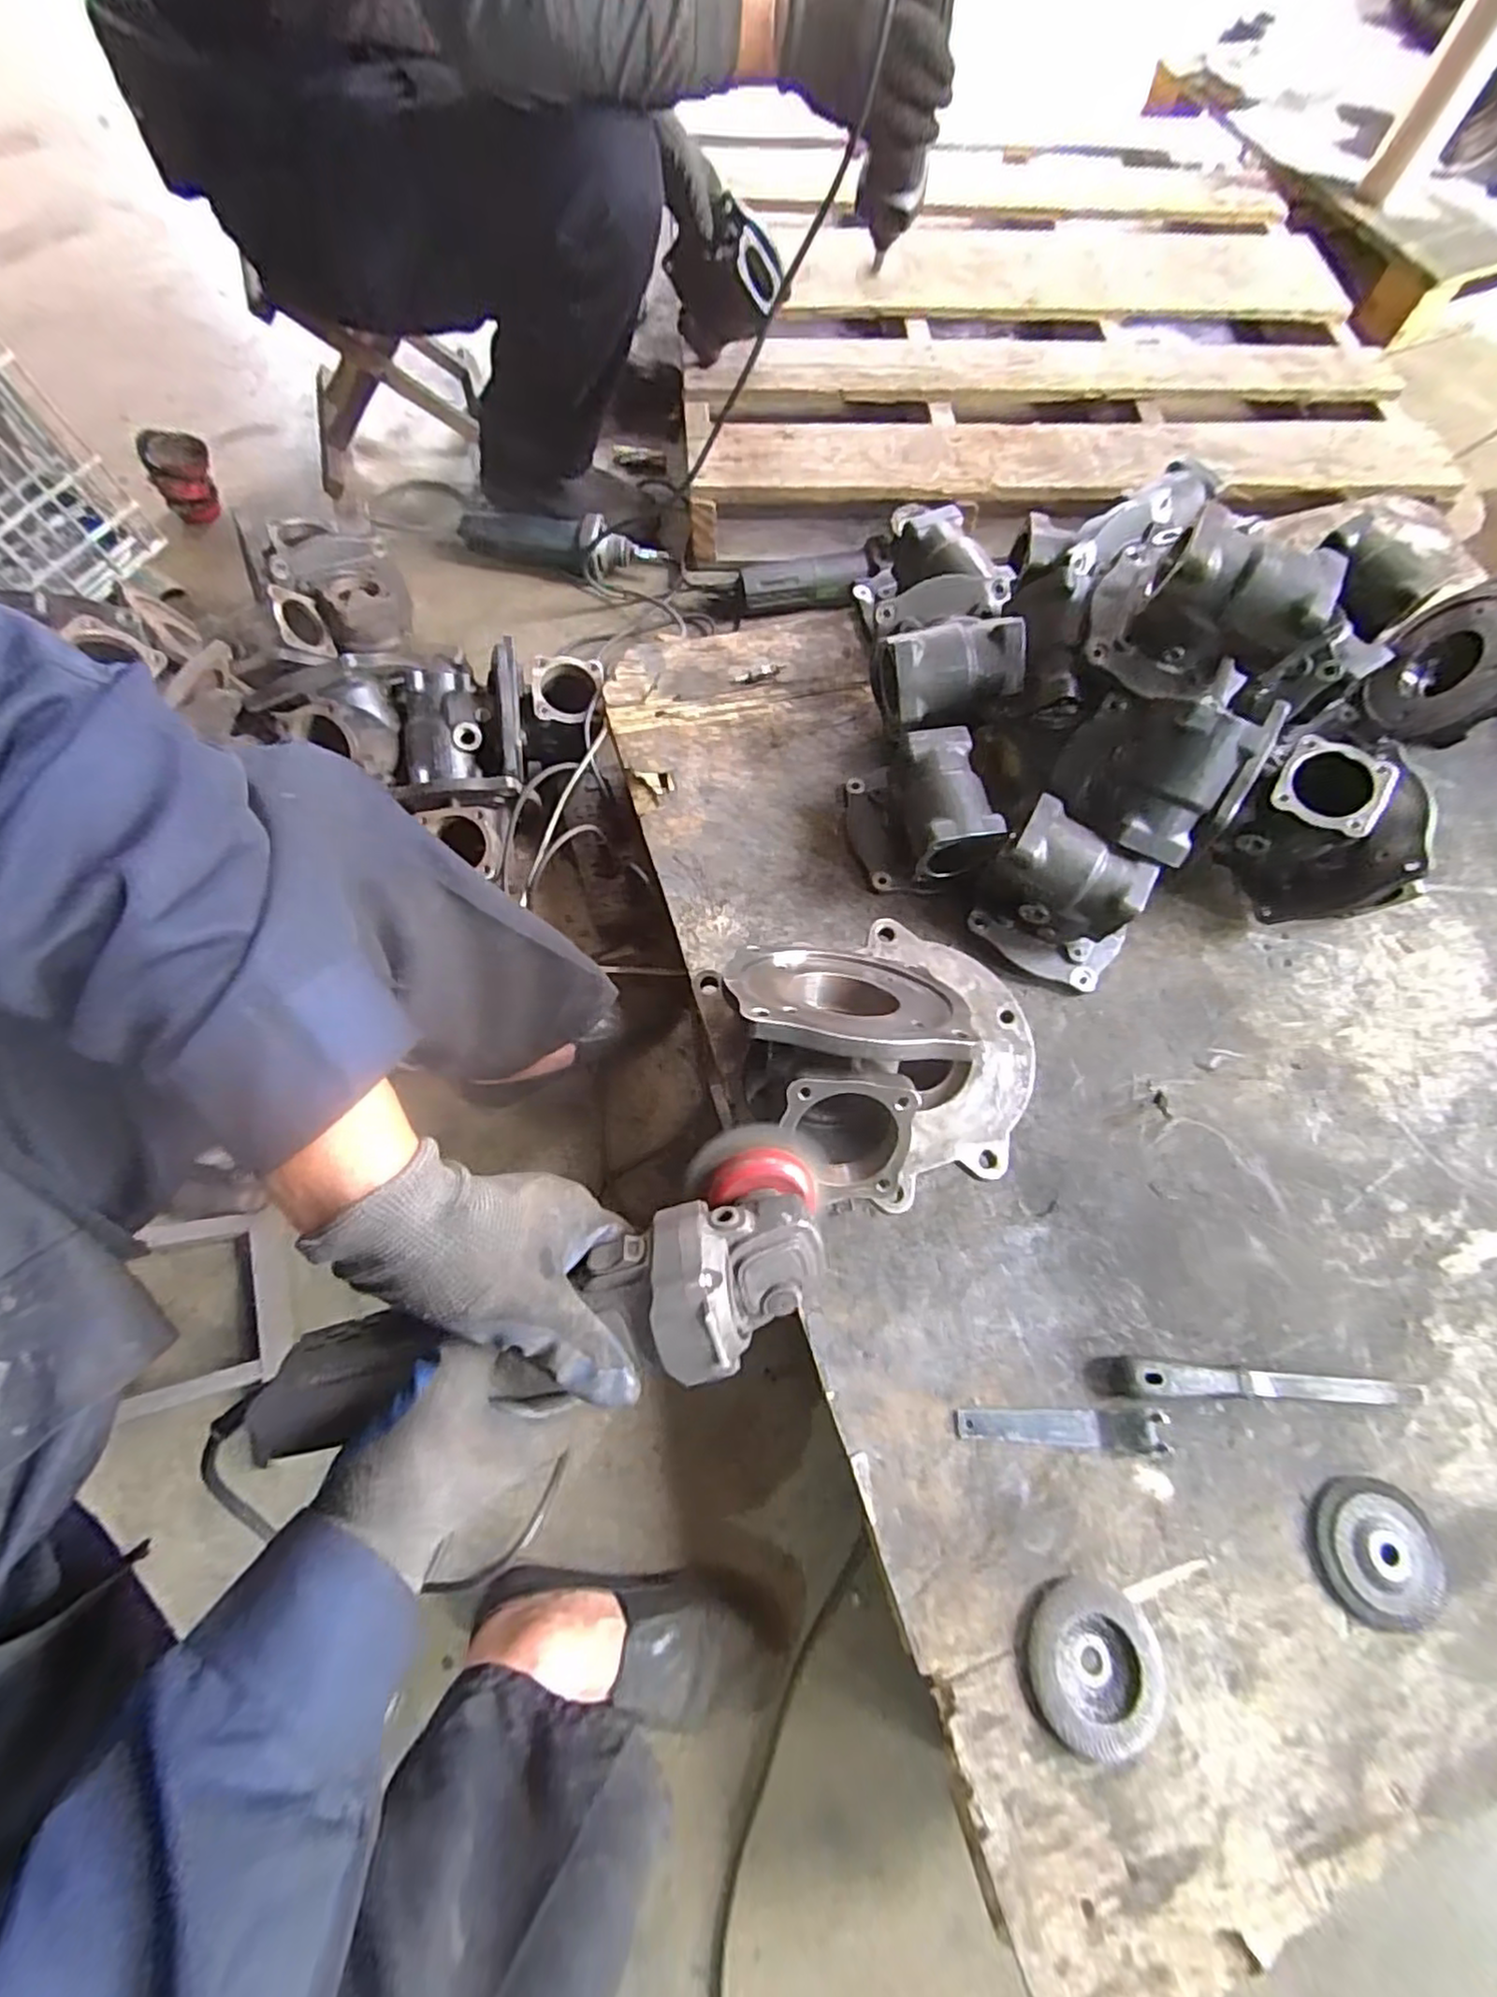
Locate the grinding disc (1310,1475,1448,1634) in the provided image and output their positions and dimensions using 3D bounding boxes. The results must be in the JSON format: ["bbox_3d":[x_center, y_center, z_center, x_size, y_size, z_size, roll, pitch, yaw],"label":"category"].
[{"bbox_3d":[0.485,0.425,0.545,0.096,0.013,0.096,1,70,-2],"label":"grinding disc"}]

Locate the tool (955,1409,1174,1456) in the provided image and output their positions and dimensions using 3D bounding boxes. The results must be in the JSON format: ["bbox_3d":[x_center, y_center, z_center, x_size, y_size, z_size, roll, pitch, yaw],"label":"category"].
[{"bbox_3d":[0.247,0.340,0.564,0.165,0.012,0.029,4,70,-1],"label":"tool"}]

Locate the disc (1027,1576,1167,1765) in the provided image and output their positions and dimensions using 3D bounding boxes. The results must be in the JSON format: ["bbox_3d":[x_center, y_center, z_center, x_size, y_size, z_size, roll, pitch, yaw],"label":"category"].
[{"bbox_3d":[0.245,0.470,0.502,0.094,0.022,0.092,1,70,-2],"label":"disc"}]

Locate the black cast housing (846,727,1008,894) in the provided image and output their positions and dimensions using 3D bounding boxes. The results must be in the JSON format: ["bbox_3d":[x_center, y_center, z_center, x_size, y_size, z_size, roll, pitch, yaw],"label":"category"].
[{"bbox_3d":[0.164,-0.190,0.698,0.110,0.104,0.151,-10,71,-6],"label":"black cast housing"}]

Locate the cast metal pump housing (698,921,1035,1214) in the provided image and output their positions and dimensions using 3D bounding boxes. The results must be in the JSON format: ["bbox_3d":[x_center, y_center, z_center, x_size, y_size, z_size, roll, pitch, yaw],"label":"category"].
[{"bbox_3d":[0.097,0.023,0.454,0.213,0.130,0.192,-23,73,-10],"label":"cast metal pump housing"}]

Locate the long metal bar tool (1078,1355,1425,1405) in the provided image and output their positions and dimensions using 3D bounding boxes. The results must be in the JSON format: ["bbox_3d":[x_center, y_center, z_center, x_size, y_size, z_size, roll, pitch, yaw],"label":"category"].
[{"bbox_3d":[0.420,0.312,0.574,0.280,0.029,0.029,3,70,-1],"label":"long metal bar tool"}]

